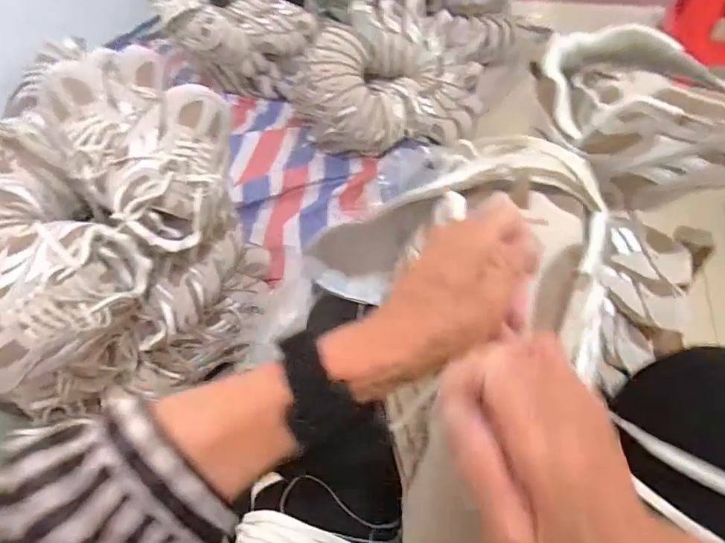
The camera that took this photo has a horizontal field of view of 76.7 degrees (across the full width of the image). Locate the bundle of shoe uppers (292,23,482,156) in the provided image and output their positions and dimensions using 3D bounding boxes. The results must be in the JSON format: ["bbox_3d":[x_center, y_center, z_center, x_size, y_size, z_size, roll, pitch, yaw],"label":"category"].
[{"bbox_3d":[0.075,-0.545,1.378,0.559,0.272,0.363,-9,48,-3],"label":"bundle of shoe uppers"}]

